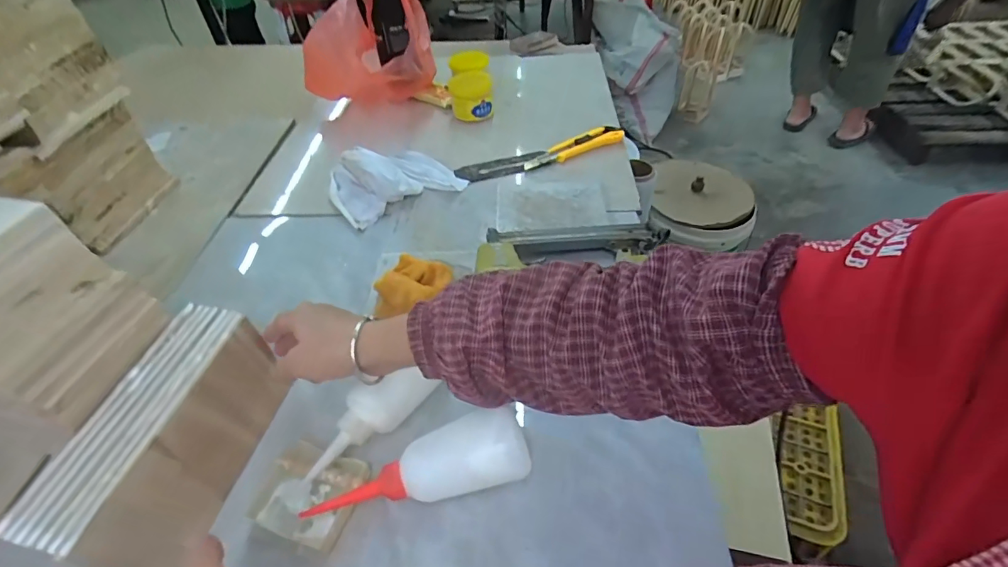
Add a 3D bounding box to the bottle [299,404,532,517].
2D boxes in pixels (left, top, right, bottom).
[{"bbox_3d":[-0.069,0.154,0.376,0.179,0.048,0.050,-21,47,3],"label":"bottle"}]

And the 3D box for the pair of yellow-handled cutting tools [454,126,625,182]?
[{"bbox_3d":[0.059,-0.208,0.751,0.277,0.028,0.041,-16,48,-12],"label":"pair of yellow-handled cutting tools"}]

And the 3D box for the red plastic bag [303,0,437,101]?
[{"bbox_3d":[-0.248,-0.437,0.851,0.228,0.182,0.142,15,49,17],"label":"red plastic bag"}]

